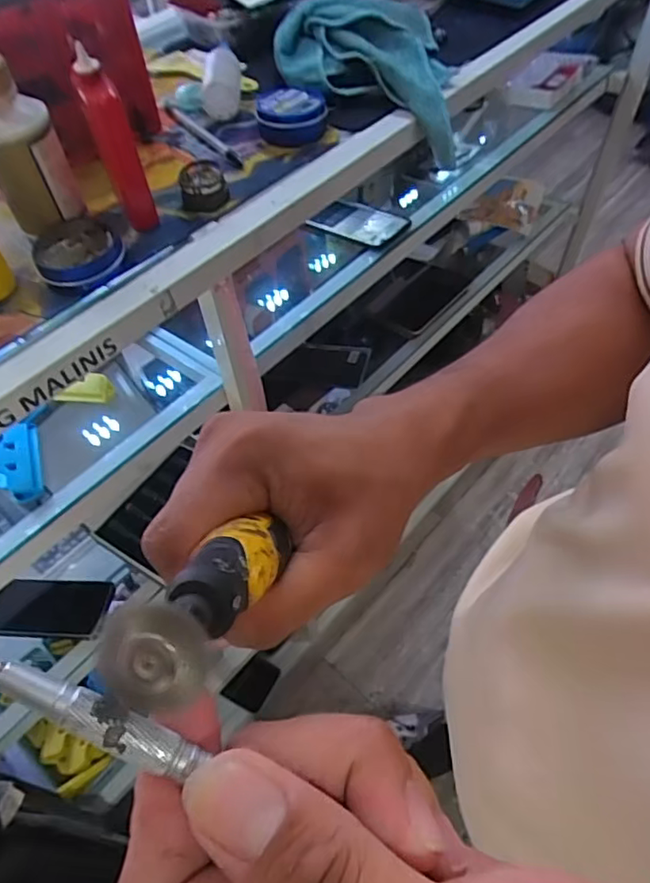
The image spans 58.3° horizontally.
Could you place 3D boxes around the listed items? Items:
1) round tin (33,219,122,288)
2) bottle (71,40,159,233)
[{"bbox_3d":[-0.180,-0.138,0.426,0.060,0.019,0.055,-8,55,-3],"label":"round tin"},{"bbox_3d":[-0.150,-0.212,0.419,0.024,0.120,0.028,-23,57,-13],"label":"bottle"}]

